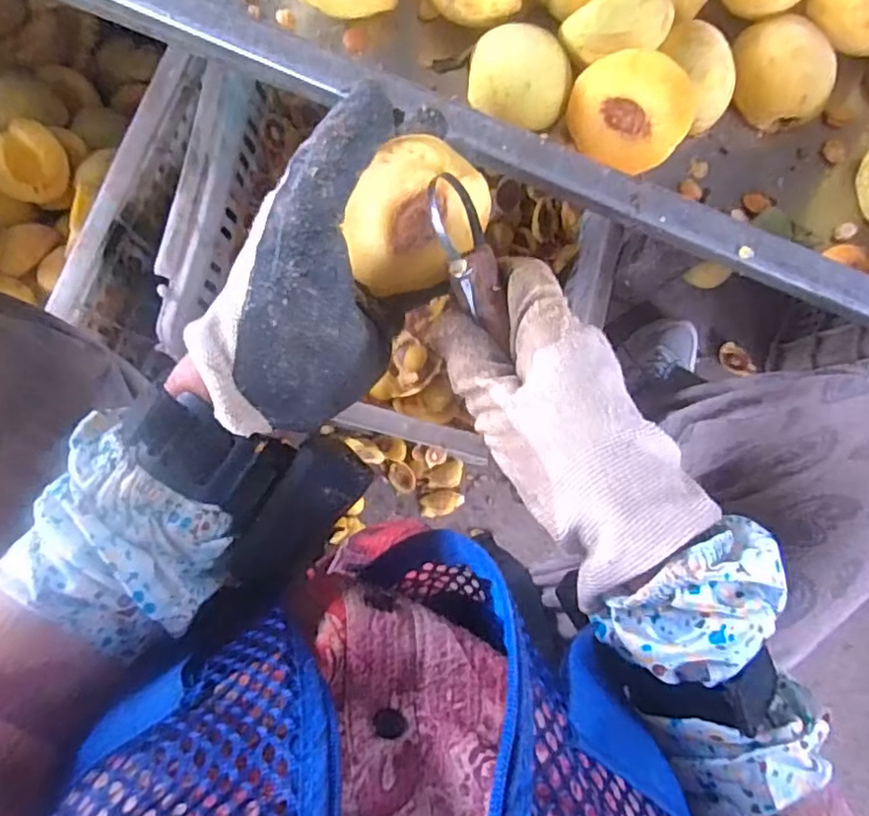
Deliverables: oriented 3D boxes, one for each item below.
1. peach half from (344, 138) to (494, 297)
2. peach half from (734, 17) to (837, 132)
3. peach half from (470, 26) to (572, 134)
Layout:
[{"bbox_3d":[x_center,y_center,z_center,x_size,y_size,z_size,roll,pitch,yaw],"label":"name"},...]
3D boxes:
[{"bbox_3d":[-0.011,-0.088,0.288,0.066,0.028,0.056,-44,131,18],"label":"peach half"},{"bbox_3d":[0.221,-0.211,0.396,0.057,0.037,0.052,0,85,-4],"label":"peach half"},{"bbox_3d":[0.053,-0.203,0.386,0.055,0.035,0.050,13,118,-26],"label":"peach half"}]

